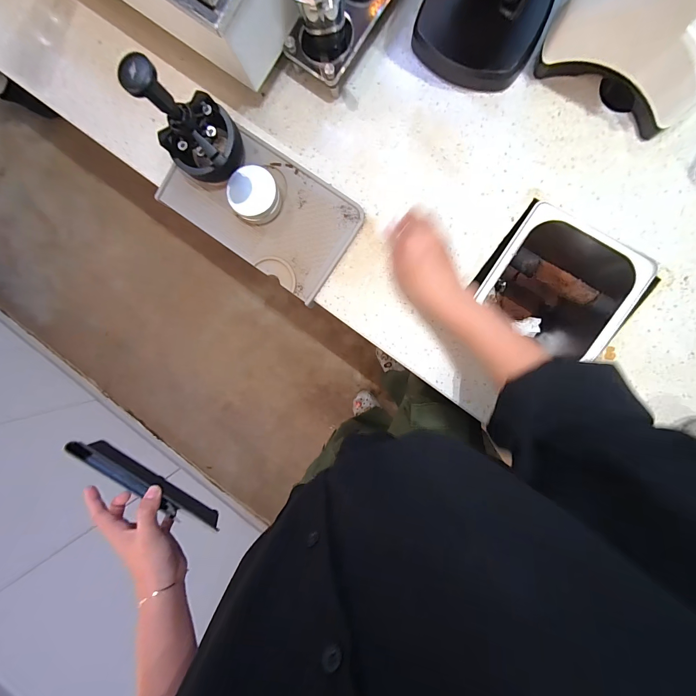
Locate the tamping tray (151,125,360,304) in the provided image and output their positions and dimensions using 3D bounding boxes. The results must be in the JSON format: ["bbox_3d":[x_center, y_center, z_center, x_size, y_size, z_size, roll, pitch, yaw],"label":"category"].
[{"bbox_3d":[-0.119,-0.194,0.432,0.264,0.013,0.143,36,99,4],"label":"tamping tray"}]

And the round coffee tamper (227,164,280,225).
[{"bbox_3d":[-0.119,-0.198,0.416,0.062,0.035,0.058,1,95,8],"label":"round coffee tamper"}]

